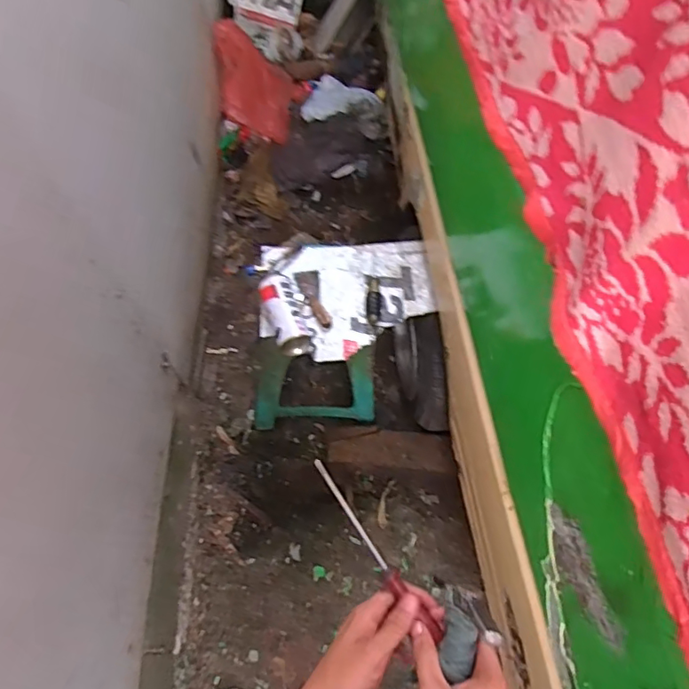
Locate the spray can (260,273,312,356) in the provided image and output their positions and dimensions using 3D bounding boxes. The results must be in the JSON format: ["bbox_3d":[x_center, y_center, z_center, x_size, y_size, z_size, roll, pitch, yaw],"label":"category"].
[{"bbox_3d":[-0.119,-0.065,1.060,0.066,0.057,0.176,-17,60,-8],"label":"spray can"}]

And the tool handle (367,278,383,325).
[{"bbox_3d":[0.063,-0.095,1.117,0.031,0.028,0.105,4,60,5],"label":"tool handle"}]

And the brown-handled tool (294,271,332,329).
[{"bbox_3d":[-0.064,-0.099,1.130,0.048,0.025,0.143,-16,60,-7],"label":"brown-handled tool"}]

